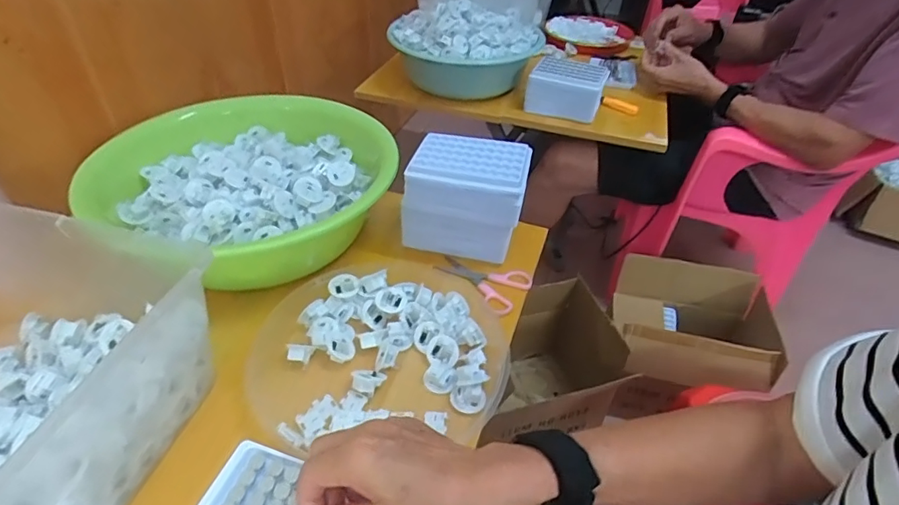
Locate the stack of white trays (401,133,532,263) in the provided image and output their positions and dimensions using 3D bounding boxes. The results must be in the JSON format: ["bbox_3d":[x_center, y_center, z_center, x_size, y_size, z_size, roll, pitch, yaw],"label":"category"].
[{"bbox_3d":[0.019,-0.060,0.607,0.136,0.130,0.087,10,42,8],"label":"stack of white trays"}]

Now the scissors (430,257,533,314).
[{"bbox_3d":[0.037,0.030,0.596,0.110,0.012,0.069,27,46,25],"label":"scissors"}]

